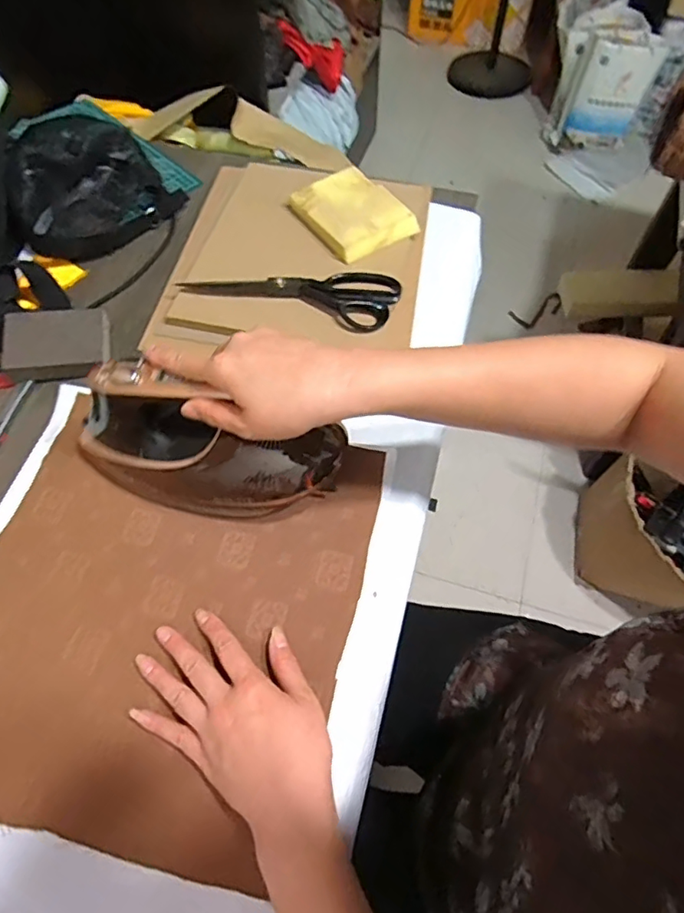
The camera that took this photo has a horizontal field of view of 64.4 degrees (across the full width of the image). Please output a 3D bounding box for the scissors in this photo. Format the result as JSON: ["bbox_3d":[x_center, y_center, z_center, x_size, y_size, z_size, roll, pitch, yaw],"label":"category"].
[{"bbox_3d":[-0.059,-0.188,0.605,0.238,0.019,0.073,12,61,7],"label":"scissors"}]

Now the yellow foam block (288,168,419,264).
[{"bbox_3d":[0.013,-0.296,0.658,0.105,0.022,0.128,-30,65,-16],"label":"yellow foam block"}]

